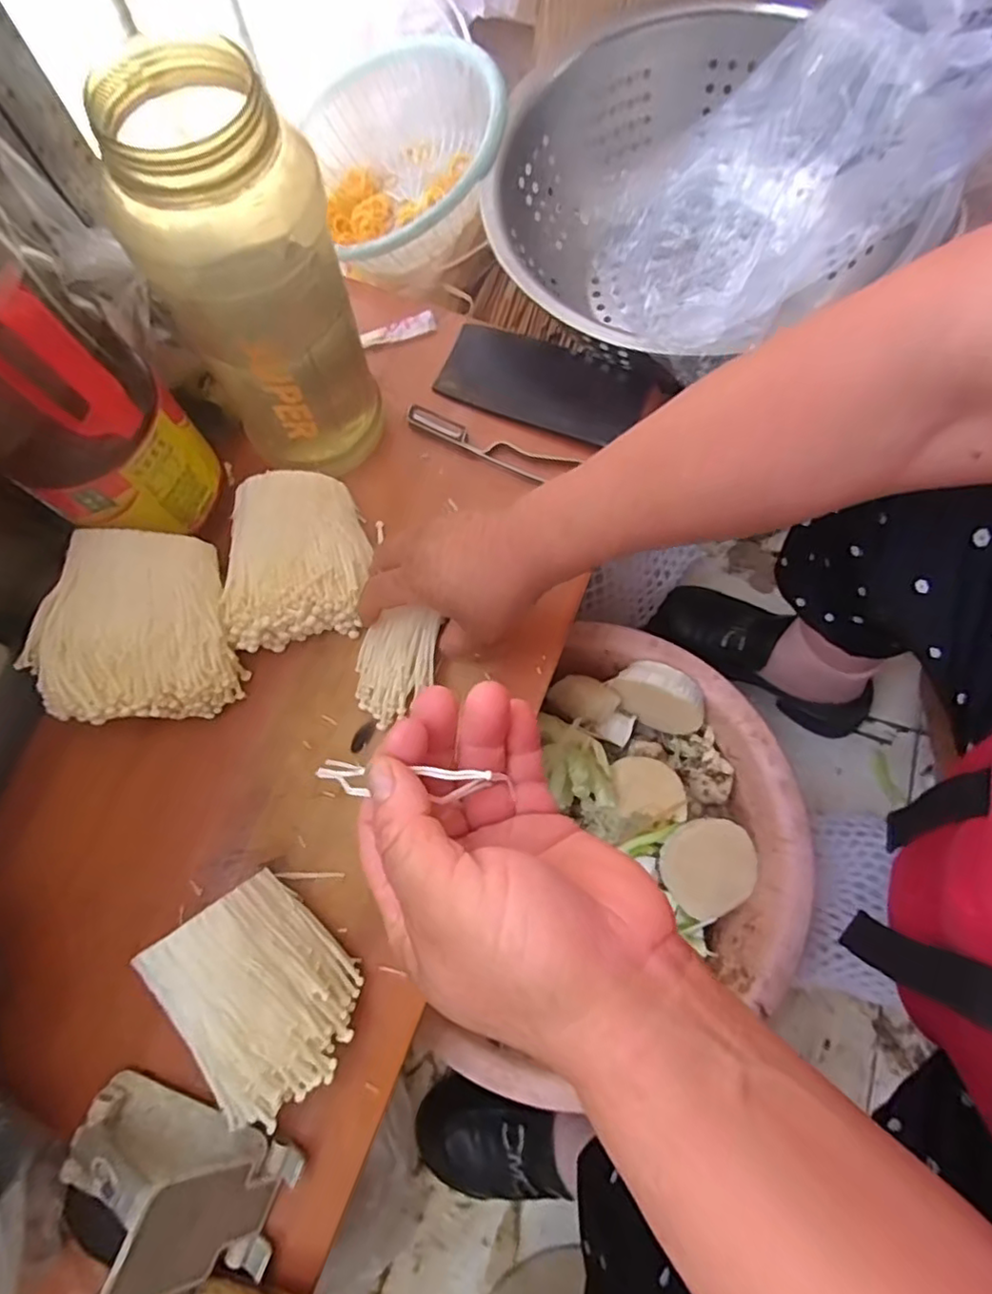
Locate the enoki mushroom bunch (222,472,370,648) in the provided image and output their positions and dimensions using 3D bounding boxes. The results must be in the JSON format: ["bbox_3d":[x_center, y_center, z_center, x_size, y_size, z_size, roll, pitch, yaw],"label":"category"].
[{"bbox_3d":[-0.146,-0.062,0.468,0.092,0.063,0.120,-2,72,1],"label":"enoki mushroom bunch"}]

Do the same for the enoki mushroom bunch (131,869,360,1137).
[{"bbox_3d":[-0.144,0.215,0.384,0.097,0.065,0.117,-40,75,-10],"label":"enoki mushroom bunch"}]

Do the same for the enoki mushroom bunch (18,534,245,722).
[{"bbox_3d":[-0.253,-0.008,0.439,0.121,0.094,0.112,-10,72,-1],"label":"enoki mushroom bunch"}]

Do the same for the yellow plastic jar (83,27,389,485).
[{"bbox_3d":[-0.134,-0.202,0.402,0.081,0.254,0.083,1,72,2],"label":"yellow plastic jar"}]

